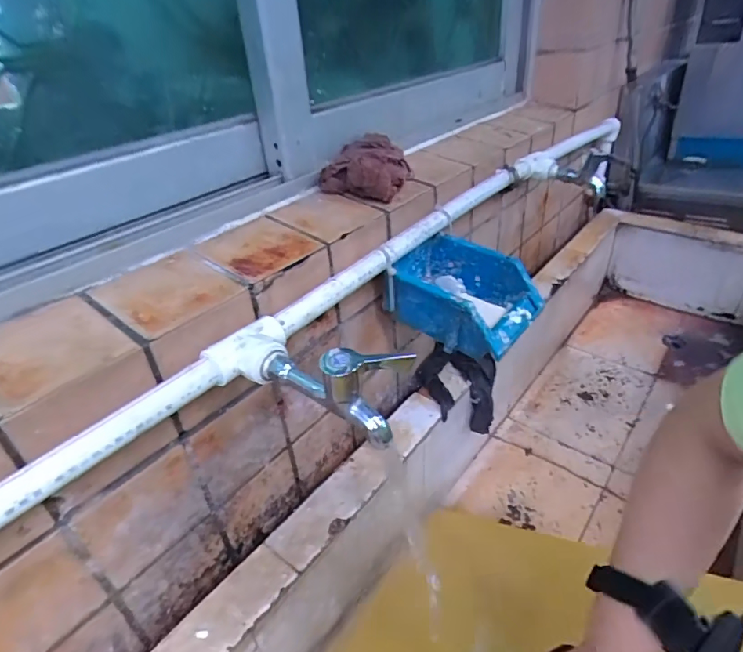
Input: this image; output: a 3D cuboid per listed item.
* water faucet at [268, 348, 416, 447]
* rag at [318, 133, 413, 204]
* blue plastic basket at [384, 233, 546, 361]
[{"bbox_3d":[-0.034,0.042,0.369,0.125,0.067,0.045,13,38,24],"label":"water faucet"},{"bbox_3d":[-0.006,-0.203,0.608,0.098,0.053,0.121,5,35,14],"label":"rag"},{"bbox_3d":[0.110,-0.039,0.584,0.169,0.075,0.134,16,39,28],"label":"blue plastic basket"}]

